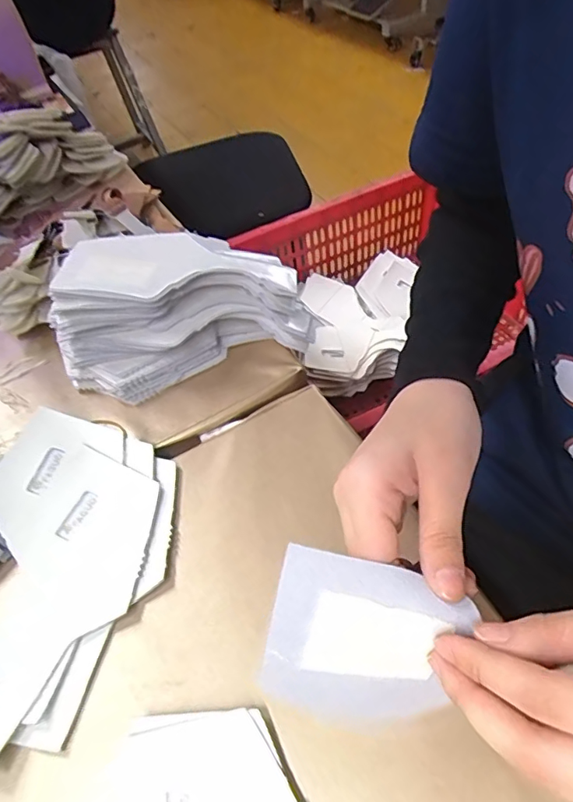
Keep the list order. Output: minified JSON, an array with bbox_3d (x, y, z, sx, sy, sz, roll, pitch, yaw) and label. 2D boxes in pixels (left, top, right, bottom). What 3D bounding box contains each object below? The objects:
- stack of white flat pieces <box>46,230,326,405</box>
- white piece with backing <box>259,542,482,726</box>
[{"bbox_3d":[-0.088,-0.082,0.431,0.203,0.084,0.114,-16,52,-8],"label":"stack of white flat pieces"},{"bbox_3d":[0.031,0.101,0.218,0.079,0.007,0.067,9,86,4],"label":"white piece with backing"}]

